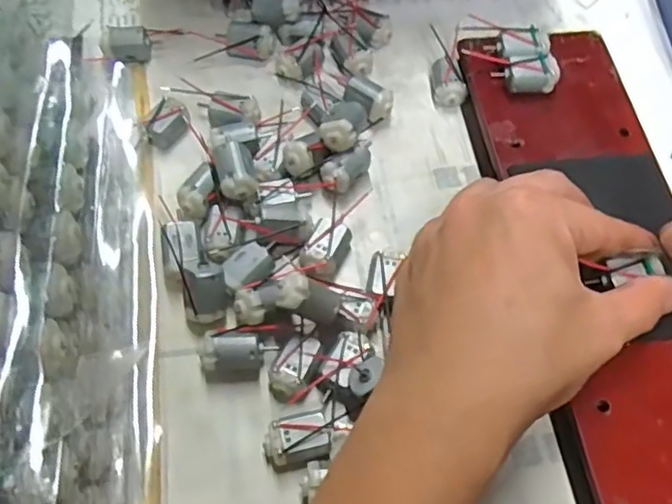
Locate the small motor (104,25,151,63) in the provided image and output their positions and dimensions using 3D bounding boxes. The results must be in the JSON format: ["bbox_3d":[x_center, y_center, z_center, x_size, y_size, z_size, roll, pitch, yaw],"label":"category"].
[{"bbox_3d":[-0.125,-0.124,0.382,0.025,0.016,0.019,-4,64,-3],"label":"small motor"}]

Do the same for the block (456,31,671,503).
[{"bbox_3d":[0.130,0.005,0.308,0.088,0.020,0.284,-7,62,-5],"label":"block"}]

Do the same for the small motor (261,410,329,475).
[{"bbox_3d":[-0.017,0.083,0.278,0.028,0.014,0.021,-11,64,-7],"label":"small motor"}]

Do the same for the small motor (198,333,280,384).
[{"bbox_3d":[-0.045,0.048,0.292,0.033,0.020,0.018,-2,64,-2],"label":"small motor"}]

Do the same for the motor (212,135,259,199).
[{"bbox_3d":[-0.050,-0.040,0.324,0.019,0.017,0.030,-13,64,-7],"label":"motor"}]

